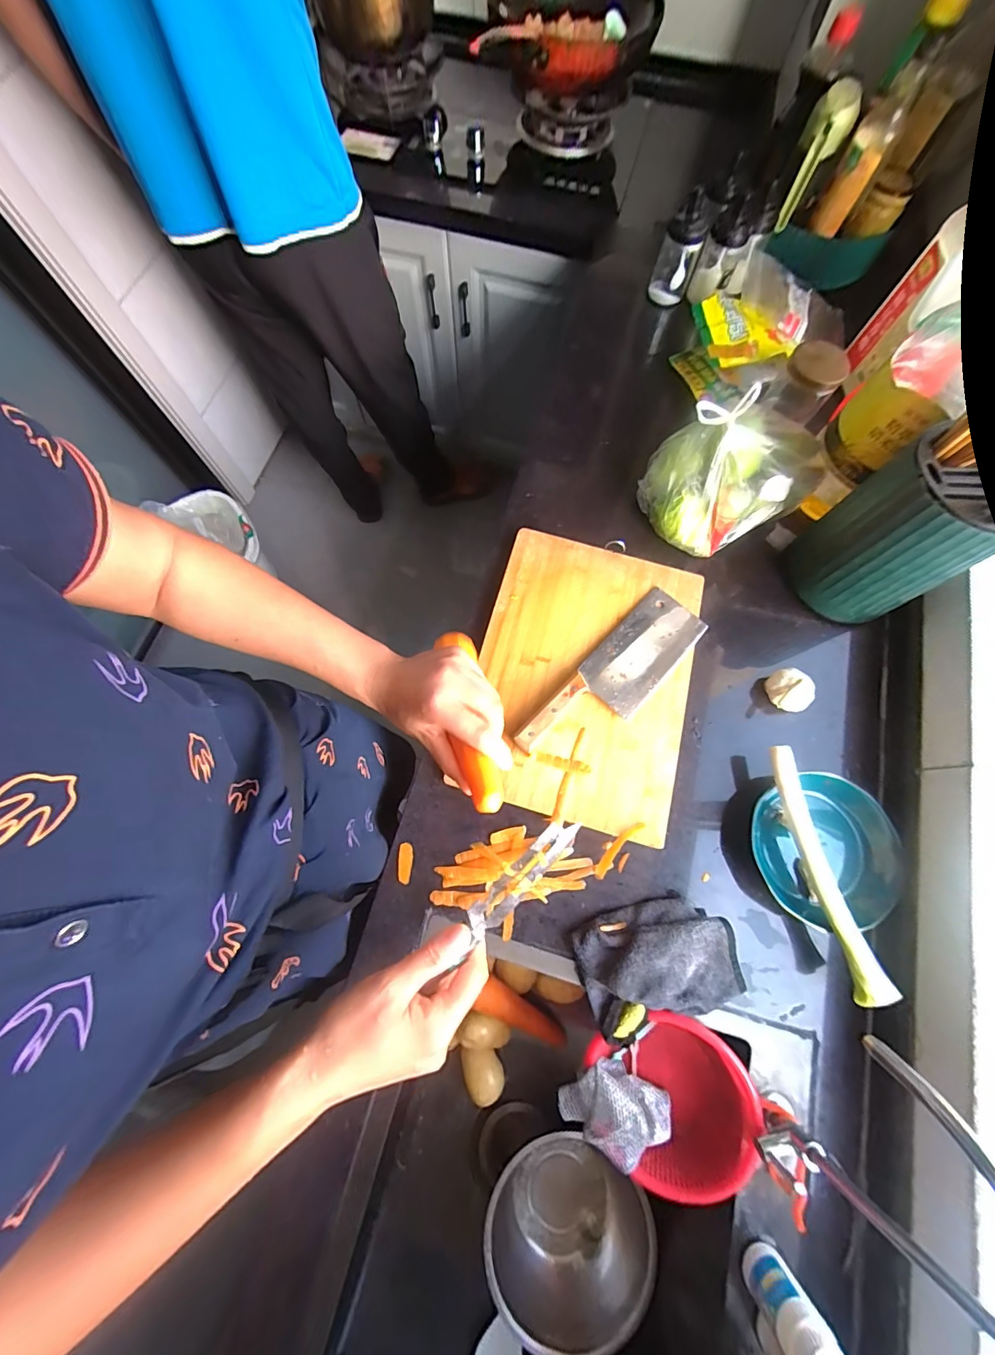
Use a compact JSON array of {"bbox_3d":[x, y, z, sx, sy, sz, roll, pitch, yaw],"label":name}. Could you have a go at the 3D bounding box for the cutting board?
[{"bbox_3d":[0.113,-0.010,0.577,0.265,0.024,0.370,14,74,4],"label":"cutting board"}]

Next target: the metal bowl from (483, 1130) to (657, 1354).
[{"bbox_3d":[0.080,0.691,0.563,0.191,0.087,0.171,33,76,9],"label":"metal bowl"}]

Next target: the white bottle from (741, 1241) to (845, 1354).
[{"bbox_3d":[0.259,0.562,0.391,0.043,0.090,0.043,-38,78,-10],"label":"white bottle"}]

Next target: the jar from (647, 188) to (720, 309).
[{"bbox_3d":[0.323,-0.752,0.781,0.073,0.128,0.062,17,75,4],"label":"jar"}]

